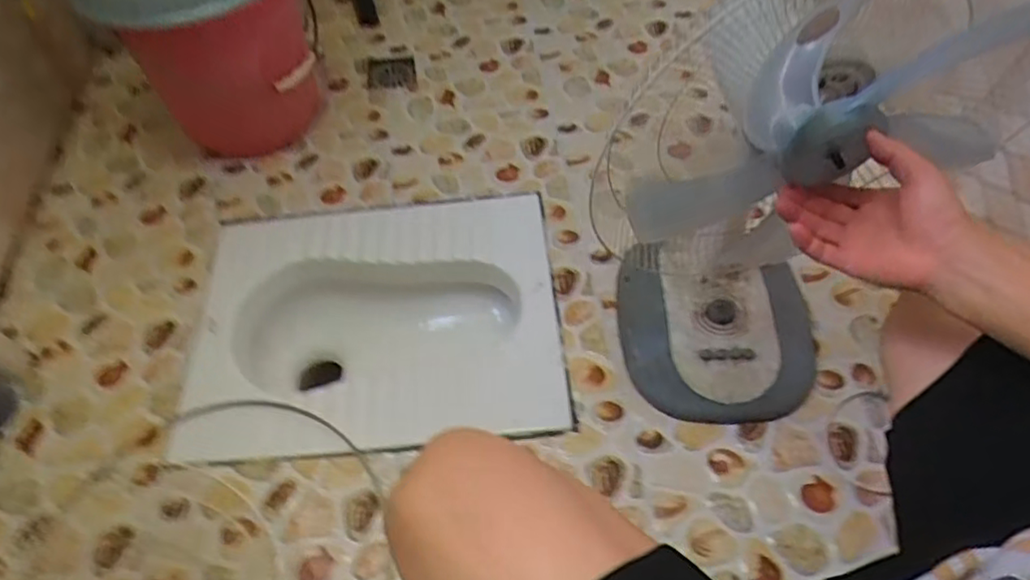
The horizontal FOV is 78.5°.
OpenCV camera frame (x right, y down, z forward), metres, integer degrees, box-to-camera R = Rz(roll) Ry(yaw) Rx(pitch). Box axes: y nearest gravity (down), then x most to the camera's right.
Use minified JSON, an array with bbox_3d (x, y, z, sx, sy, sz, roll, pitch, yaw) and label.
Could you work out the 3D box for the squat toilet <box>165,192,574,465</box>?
[{"bbox_3d":[-0.222,0.083,1.007,0.492,0.193,0.426,-5,55,-1],"label":"squat toilet"}]

